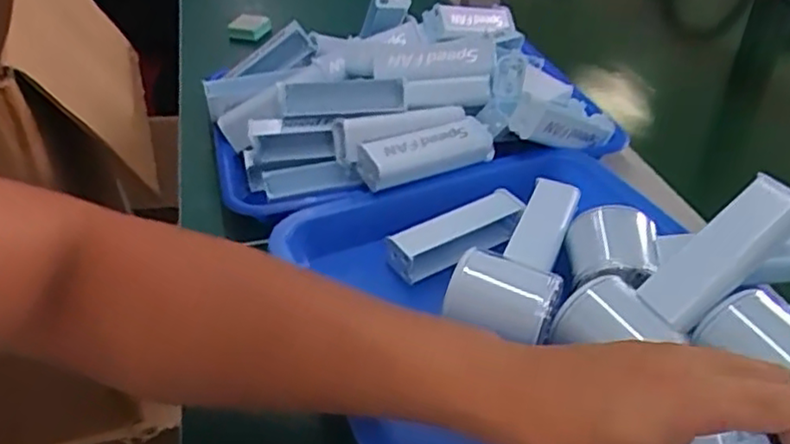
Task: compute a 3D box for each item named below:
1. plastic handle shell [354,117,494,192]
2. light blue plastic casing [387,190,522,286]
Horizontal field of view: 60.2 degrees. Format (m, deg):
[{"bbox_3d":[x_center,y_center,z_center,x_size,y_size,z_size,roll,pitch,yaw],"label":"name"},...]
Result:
[{"bbox_3d":[0.027,-0.054,0.507,0.107,0.028,0.036,-21,43,-26],"label":"plastic handle shell"},{"bbox_3d":[0.044,0.010,0.476,0.092,0.032,0.034,-20,41,-24],"label":"light blue plastic casing"}]

